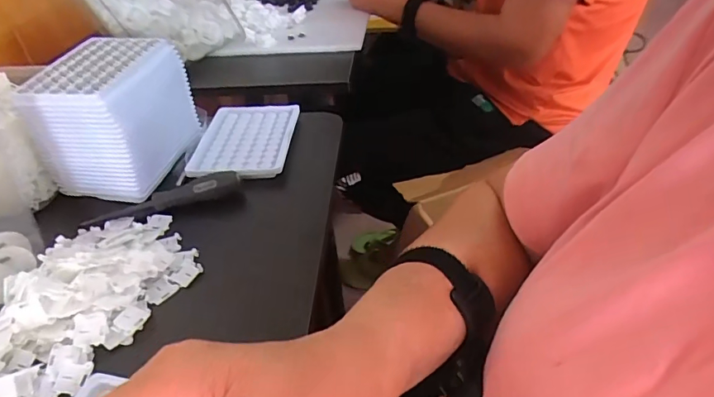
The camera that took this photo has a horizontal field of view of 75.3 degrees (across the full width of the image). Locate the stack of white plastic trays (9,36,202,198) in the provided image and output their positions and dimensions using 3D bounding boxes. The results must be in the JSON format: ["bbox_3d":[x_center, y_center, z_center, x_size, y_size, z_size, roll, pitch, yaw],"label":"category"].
[{"bbox_3d":[-0.235,-0.082,0.459,0.097,0.114,0.133,4,40,11],"label":"stack of white plastic trays"}]

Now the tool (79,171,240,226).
[{"bbox_3d":[-0.178,0.002,0.429,0.138,0.023,0.015,-15,40,-12],"label":"tool"}]

